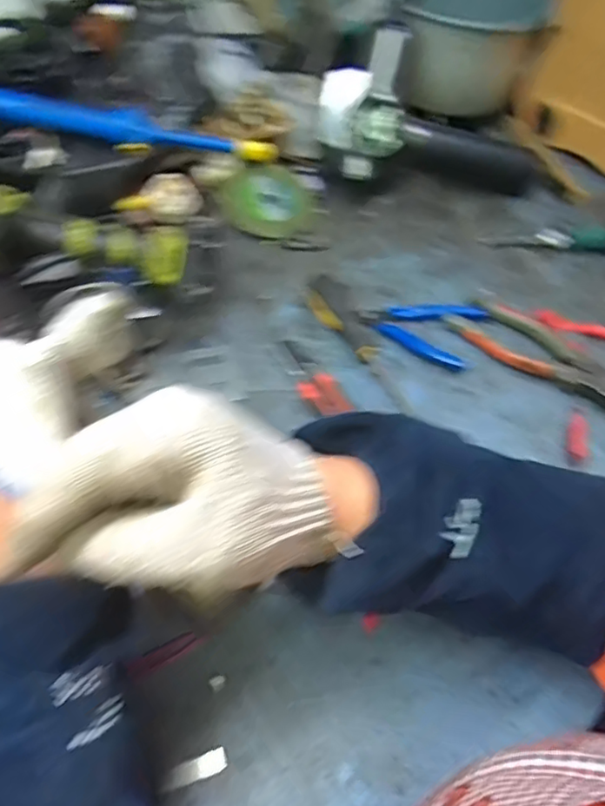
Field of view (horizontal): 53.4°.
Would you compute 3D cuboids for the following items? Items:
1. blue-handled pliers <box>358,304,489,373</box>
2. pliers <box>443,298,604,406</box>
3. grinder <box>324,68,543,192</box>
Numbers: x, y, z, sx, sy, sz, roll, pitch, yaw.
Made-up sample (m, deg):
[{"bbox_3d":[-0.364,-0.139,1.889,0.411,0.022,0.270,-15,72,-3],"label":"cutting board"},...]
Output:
[{"bbox_3d":[0.111,-0.075,0.576,0.109,0.007,0.079,19,56,14],"label":"blue-handled pliers"},{"bbox_3d":[0.226,-0.044,0.544,0.191,0.018,0.055,32,60,22],"label":"pliers"},{"bbox_3d":[0.146,-0.291,0.687,0.255,0.087,0.076,10,52,-17],"label":"grinder"}]

